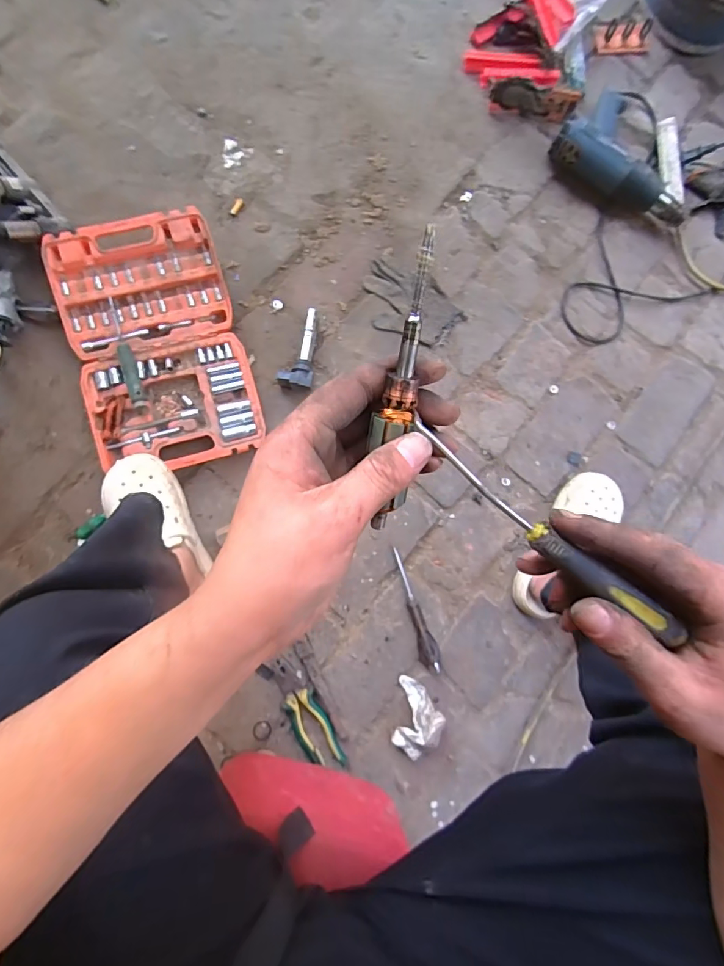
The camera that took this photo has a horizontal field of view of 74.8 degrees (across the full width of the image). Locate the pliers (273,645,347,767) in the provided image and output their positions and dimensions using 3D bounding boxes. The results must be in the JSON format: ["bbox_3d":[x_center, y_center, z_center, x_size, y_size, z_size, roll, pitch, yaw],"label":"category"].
[{"bbox_3d":[-0.087,0.347,0.723,0.053,0.015,0.182,-25,88,-10],"label":"pliers"}]

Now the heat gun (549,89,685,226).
[{"bbox_3d":[0.514,-0.607,0.885,0.271,0.073,0.210,42,80,-2],"label":"heat gun"}]

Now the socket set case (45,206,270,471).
[{"bbox_3d":[-0.319,-0.217,0.744,0.252,0.058,0.379,-16,86,-9],"label":"socket set case"}]

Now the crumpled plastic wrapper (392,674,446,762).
[{"bbox_3d":[0.076,0.364,0.734,0.086,0.036,0.101,-38,90,-10],"label":"crumpled plastic wrapper"}]

